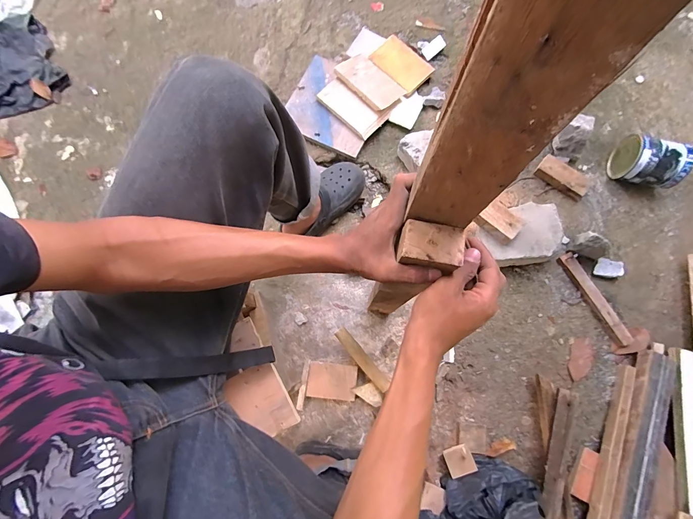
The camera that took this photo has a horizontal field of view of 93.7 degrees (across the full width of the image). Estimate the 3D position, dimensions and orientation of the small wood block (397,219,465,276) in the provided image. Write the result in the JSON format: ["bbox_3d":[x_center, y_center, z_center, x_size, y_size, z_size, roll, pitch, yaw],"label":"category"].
[{"bbox_3d":[0.083,-0.013,0.324,0.060,0.021,0.042,11,76,4],"label":"small wood block"}]

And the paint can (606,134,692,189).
[{"bbox_3d":[0.765,-0.244,0.823,0.135,0.117,0.109,18,76,5],"label":"paint can"}]

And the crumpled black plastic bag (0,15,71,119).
[{"bbox_3d":[-1.040,-0.568,0.969,0.336,0.059,0.297,-24,76,-5],"label":"crumpled black plastic bag"}]

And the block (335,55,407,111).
[{"bbox_3d":[0.065,-0.502,0.913,0.111,0.015,0.187,-42,80,-16],"label":"block"}]

